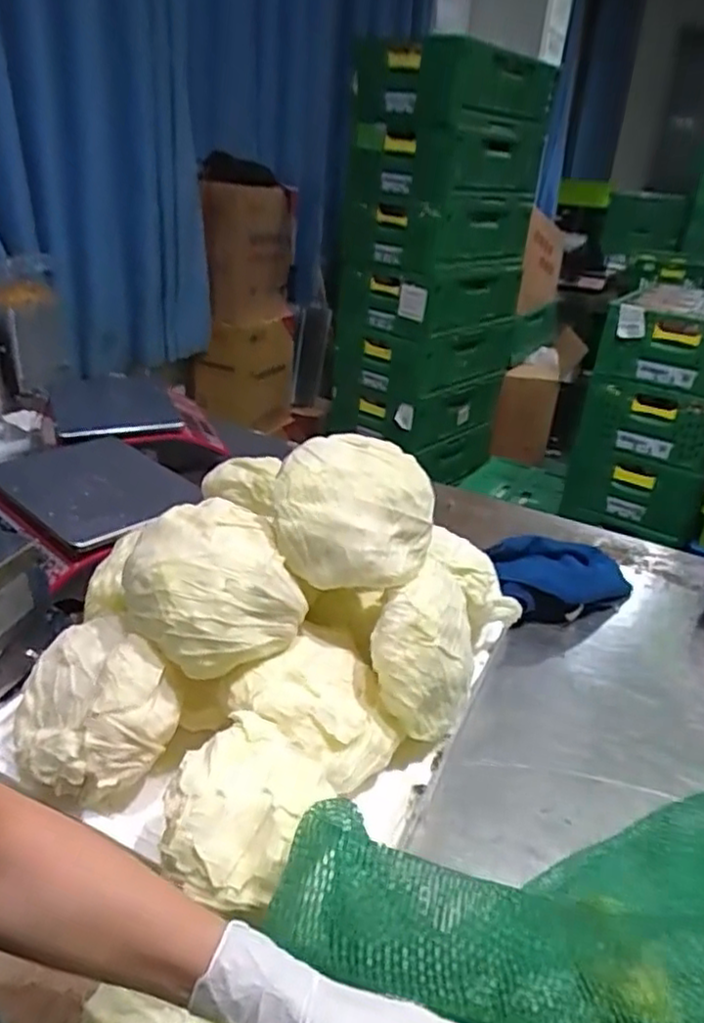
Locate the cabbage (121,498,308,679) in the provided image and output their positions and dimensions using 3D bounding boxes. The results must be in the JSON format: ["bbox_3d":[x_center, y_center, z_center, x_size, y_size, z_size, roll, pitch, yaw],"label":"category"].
[{"bbox_3d":[-0.135,0.069,0.636,0.135,0.105,0.131,-17,34,-35],"label":"cabbage"}]

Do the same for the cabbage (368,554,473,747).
[{"bbox_3d":[0.074,0.139,0.680,0.096,0.134,0.118,11,28,13],"label":"cabbage"}]

